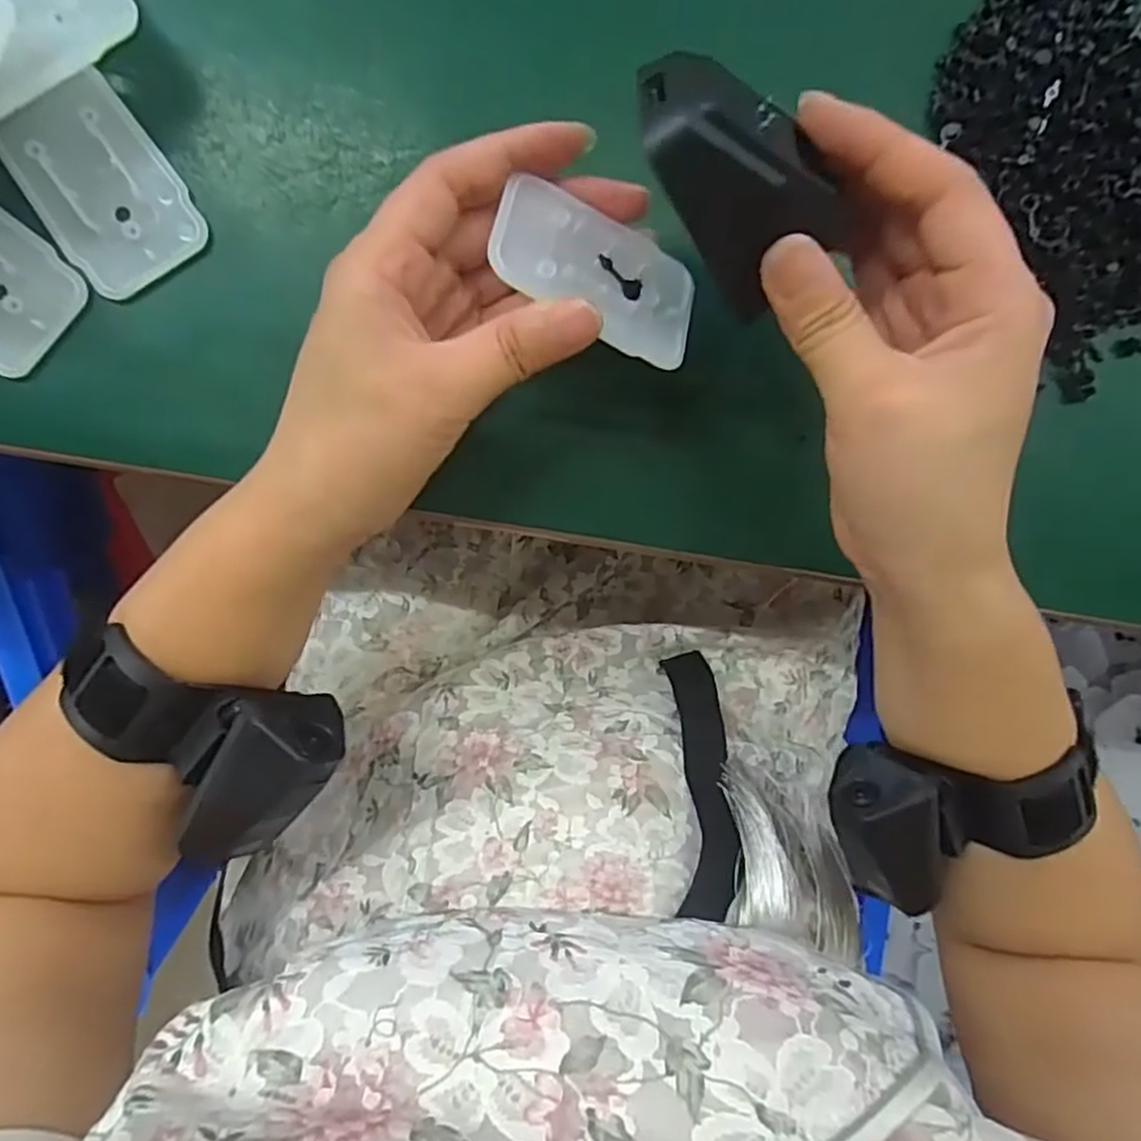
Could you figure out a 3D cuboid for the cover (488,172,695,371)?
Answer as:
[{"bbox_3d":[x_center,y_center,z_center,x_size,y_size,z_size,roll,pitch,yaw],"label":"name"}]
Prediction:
[{"bbox_3d":[0.009,-0.091,0.221,0.067,0.004,0.038,18,75,-24],"label":"cover"}]

